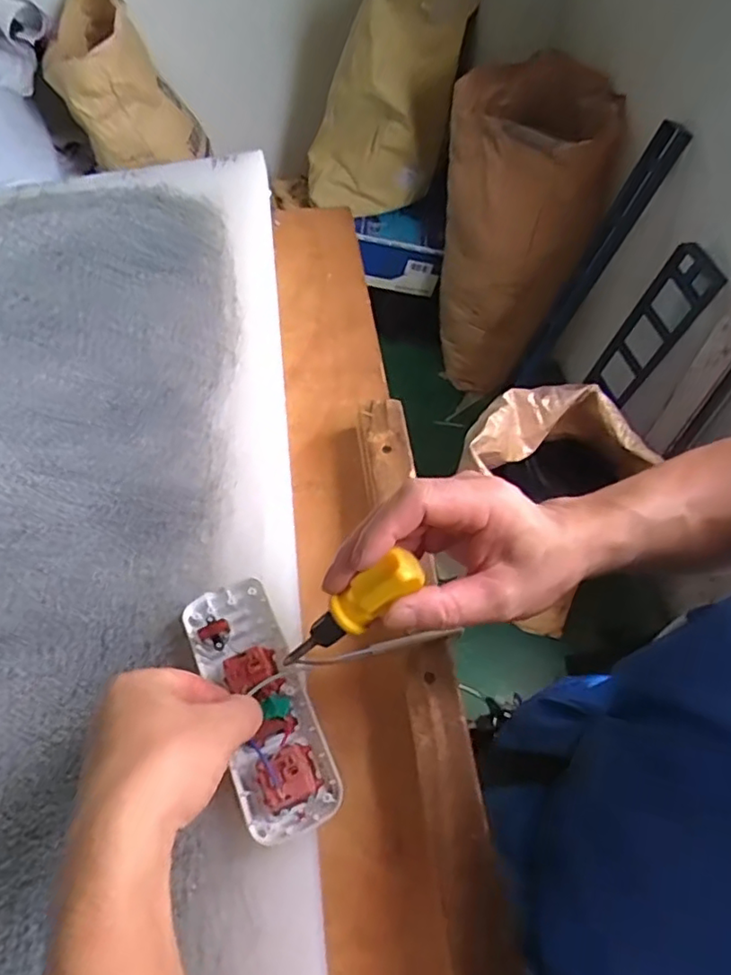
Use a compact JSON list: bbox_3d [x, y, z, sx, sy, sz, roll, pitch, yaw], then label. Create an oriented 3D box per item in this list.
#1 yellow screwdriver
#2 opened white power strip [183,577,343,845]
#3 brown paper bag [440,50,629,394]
[{"bbox_3d":[-0.008,0.066,0.310,0.087,0.017,0.020,-42,59,23],"label":"yellow screwdriver"},{"bbox_3d":[-0.068,0.132,0.381,0.059,0.024,0.158,-23,62,-9],"label":"opened white power strip"},{"bbox_3d":[0.378,-0.658,1.620,0.342,0.737,0.375,7,59,5],"label":"brown paper bag"}]

